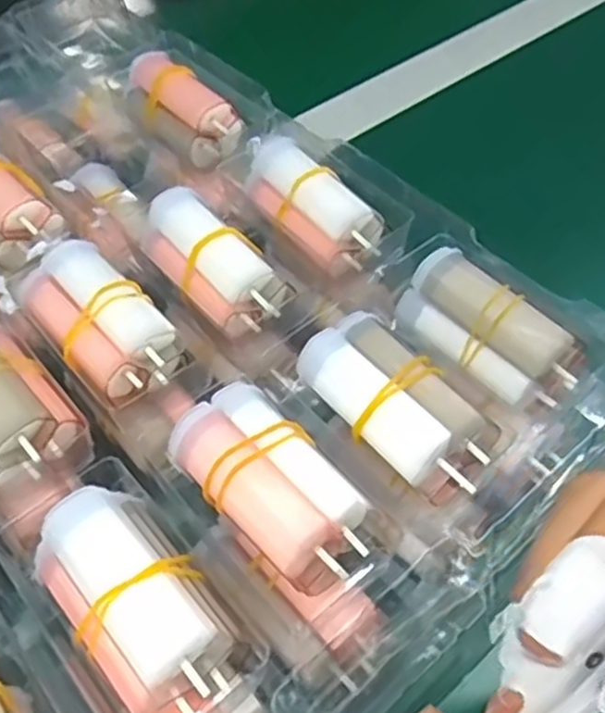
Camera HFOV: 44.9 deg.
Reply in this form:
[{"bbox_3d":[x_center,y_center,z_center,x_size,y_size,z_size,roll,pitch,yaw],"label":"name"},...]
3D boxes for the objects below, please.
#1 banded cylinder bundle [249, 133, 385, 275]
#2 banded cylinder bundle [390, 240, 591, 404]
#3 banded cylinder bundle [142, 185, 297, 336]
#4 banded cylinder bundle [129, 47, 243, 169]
[{"bbox_3d":[0.004,-0.066,0.312,0.028,0.020,0.068,-36,71,-22],"label":"banded cylinder bundle"},{"bbox_3d":[0.069,-0.010,0.271,0.065,0.021,0.033,40,102,28],"label":"banded cylinder bundle"},{"bbox_3d":[-0.037,-0.039,0.296,0.033,0.028,0.066,-37,59,-23],"label":"banded cylinder bundle"},{"bbox_3d":[-0.061,-0.123,0.357,0.031,0.024,0.067,-37,59,-23],"label":"banded cylinder bundle"}]

